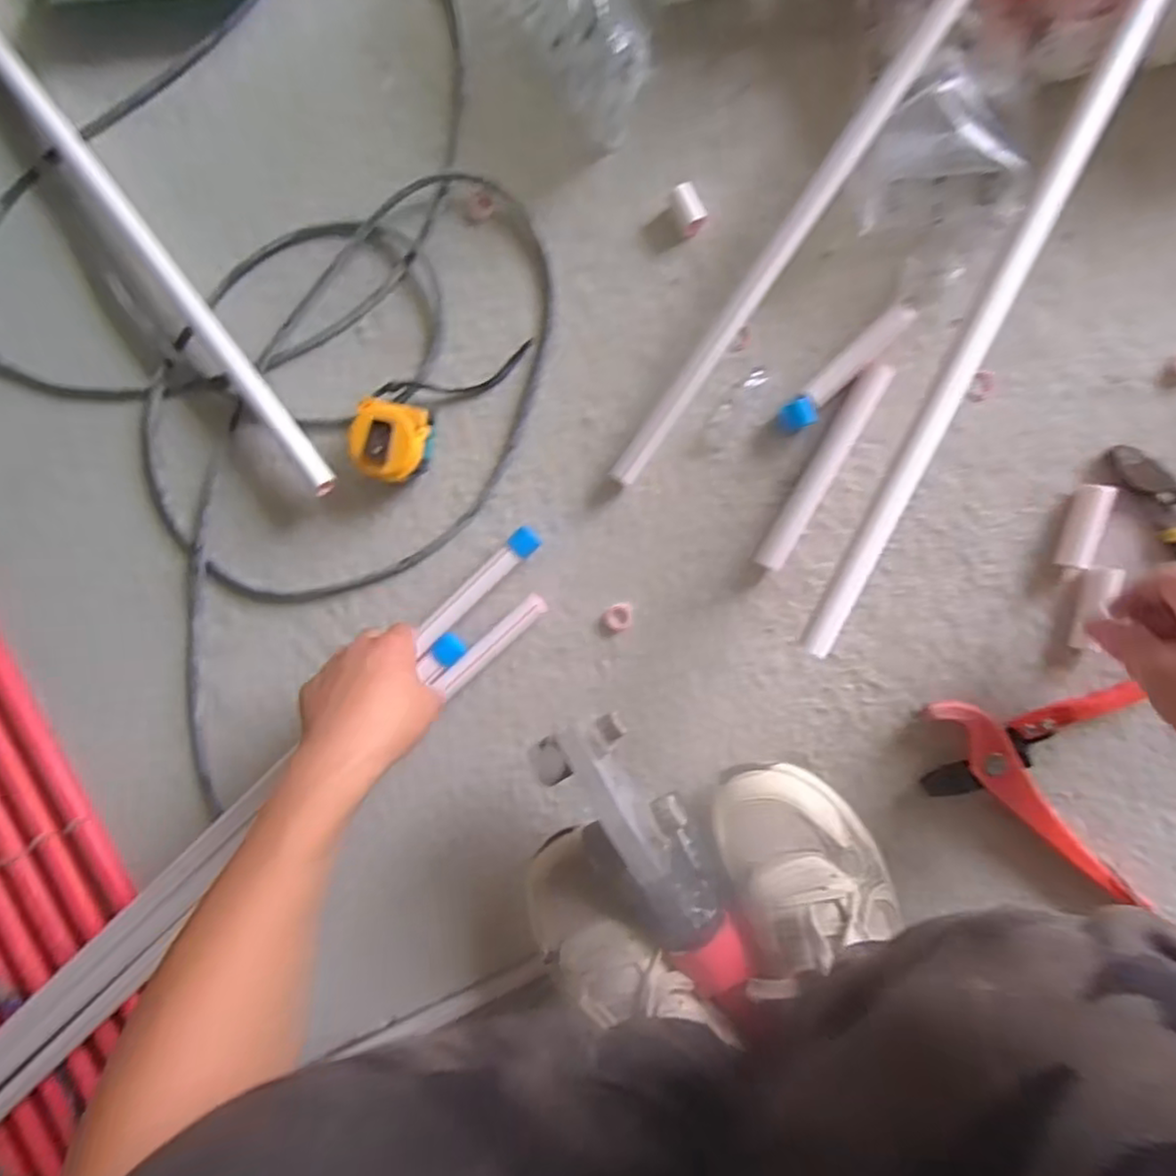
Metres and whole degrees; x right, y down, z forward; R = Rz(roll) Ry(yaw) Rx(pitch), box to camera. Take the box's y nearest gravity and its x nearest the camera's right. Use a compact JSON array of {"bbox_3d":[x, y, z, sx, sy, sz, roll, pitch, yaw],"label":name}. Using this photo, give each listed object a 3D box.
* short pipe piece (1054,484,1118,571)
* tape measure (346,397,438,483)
[{"bbox_3d":[0.371,-0.045,0.495,0.022,0.017,0.063,17,94,7],"label":"short pipe piece"},{"bbox_3d":[-0.164,-0.123,0.562,0.058,0.041,0.064,16,94,7],"label":"tape measure"}]

